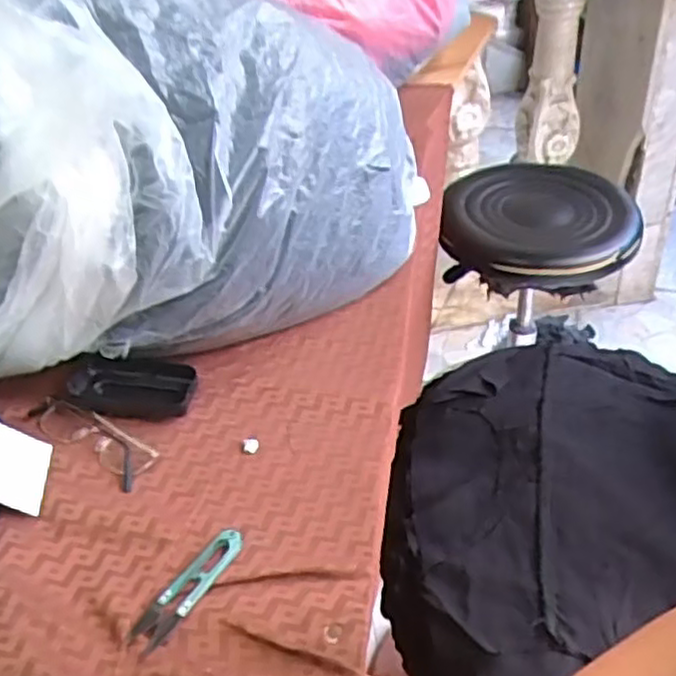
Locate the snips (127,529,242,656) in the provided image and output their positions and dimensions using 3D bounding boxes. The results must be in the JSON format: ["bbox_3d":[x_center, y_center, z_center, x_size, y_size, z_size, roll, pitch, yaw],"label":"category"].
[{"bbox_3d":[-0.101,0.166,0.484,0.030,0.007,0.096,24,48,30],"label":"snips"}]

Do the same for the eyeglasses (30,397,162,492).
[{"bbox_3d":[-0.206,0.078,0.593,0.127,0.024,0.038,22,47,29],"label":"eyeglasses"}]

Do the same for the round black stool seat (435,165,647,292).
[{"bbox_3d":[0.322,-0.189,1.161,0.296,0.057,0.306,4,41,11],"label":"round black stool seat"}]

